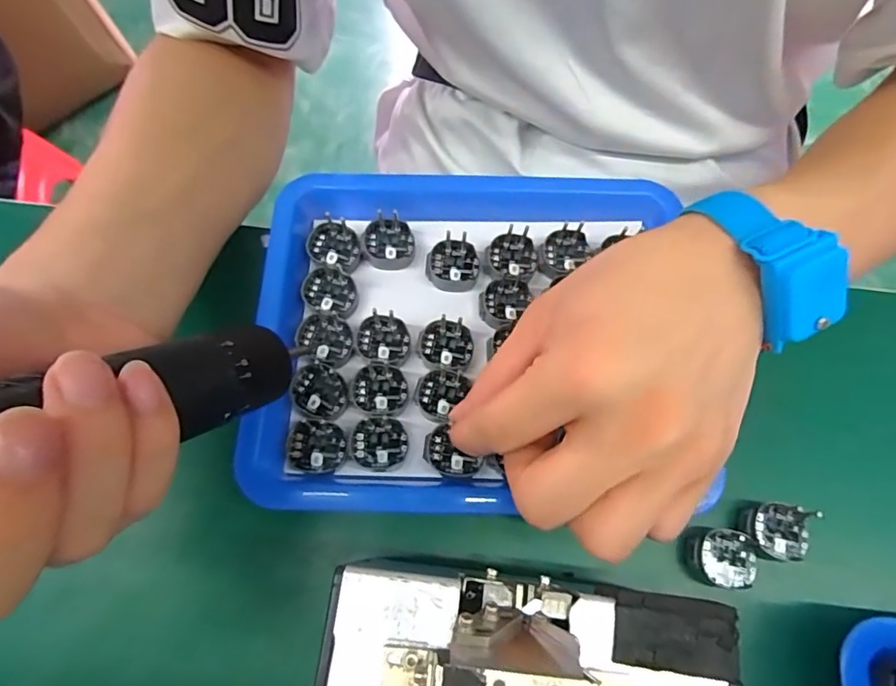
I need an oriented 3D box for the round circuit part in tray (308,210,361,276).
[{"bbox_3d":[-0.062,-0.053,0.279,0.025,0.007,0.029,-35,75,-10],"label":"round circuit part in tray"}]

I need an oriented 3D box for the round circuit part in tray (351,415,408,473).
[{"bbox_3d":[-0.032,0.048,0.246,0.026,0.004,0.025,0,72,0],"label":"round circuit part in tray"}]

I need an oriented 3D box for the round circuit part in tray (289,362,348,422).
[{"bbox_3d":[-0.064,0.023,0.253,0.025,0.007,0.028,-41,76,-12],"label":"round circuit part in tray"}]

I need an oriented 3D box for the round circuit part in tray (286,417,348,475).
[{"bbox_3d":[-0.062,0.049,0.245,0.027,0.004,0.025,0,72,0],"label":"round circuit part in tray"}]

